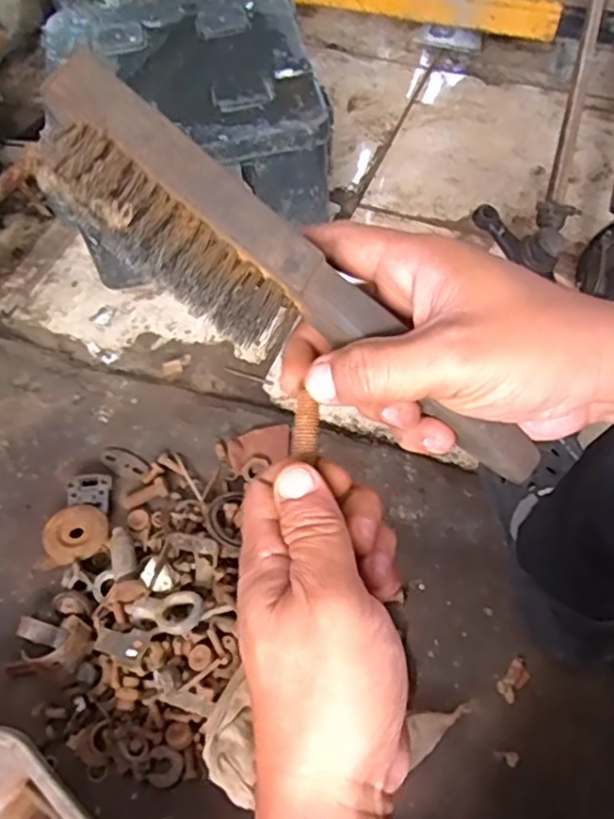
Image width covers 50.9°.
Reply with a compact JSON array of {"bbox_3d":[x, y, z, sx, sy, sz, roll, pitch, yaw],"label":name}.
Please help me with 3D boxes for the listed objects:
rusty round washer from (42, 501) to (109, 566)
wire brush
[{"bbox_3d":[-0.267,0.142,0.746,0.066,0.006,0.072,5,58,-9],"label":"rusty round washer"},{"bbox_3d":[-0.002,-0.039,0.249,0.228,0.026,0.040,36,63,-11],"label":"wire brush"}]

